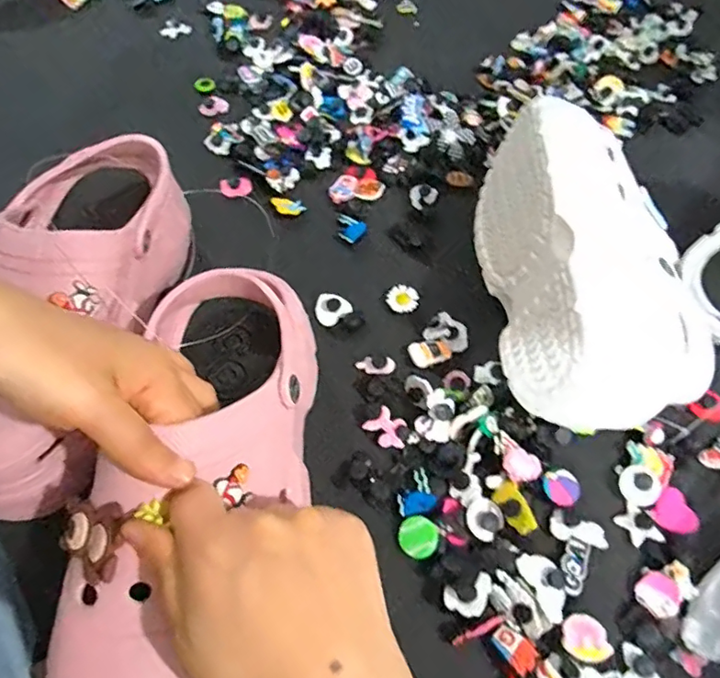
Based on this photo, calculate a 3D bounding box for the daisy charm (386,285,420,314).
[{"bbox_3d":[0.034,-0.031,0.422,0.025,0.006,0.022,18,61,7],"label":"daisy charm"}]

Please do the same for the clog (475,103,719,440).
[{"bbox_3d":[0.156,-0.058,0.376,0.116,0.090,0.240,3,60,-1],"label":"clog"}]

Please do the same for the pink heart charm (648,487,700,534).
[{"bbox_3d":[0.200,0.111,0.343,0.027,0.004,0.028,1,60,-2],"label":"pink heart charm"}]

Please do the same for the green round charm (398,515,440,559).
[{"bbox_3d":[0.036,0.121,0.329,0.024,0.006,0.024,1,60,-2],"label":"green round charm"}]

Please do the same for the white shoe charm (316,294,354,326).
[{"bbox_3d":[-0.022,-0.024,0.417,0.027,0.006,0.025,-35,68,-21],"label":"white shoe charm"}]

